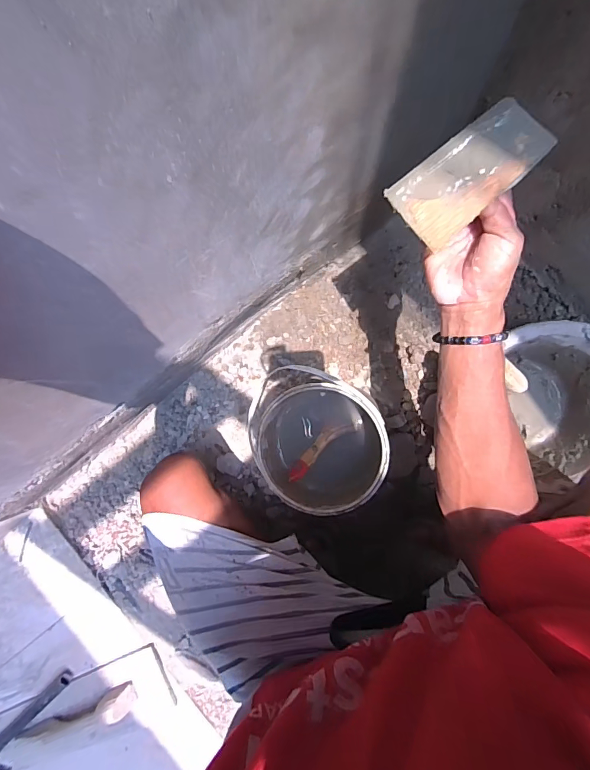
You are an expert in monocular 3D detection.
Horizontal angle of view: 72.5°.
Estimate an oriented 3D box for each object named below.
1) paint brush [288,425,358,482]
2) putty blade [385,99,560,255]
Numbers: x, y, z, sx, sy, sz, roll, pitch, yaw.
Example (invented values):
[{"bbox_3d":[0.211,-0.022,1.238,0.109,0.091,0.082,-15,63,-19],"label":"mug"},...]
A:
[{"bbox_3d":[0.039,0.103,0.646,0.133,0.016,0.032,-41,88,-10],"label":"paint brush"},{"bbox_3d":[0.147,-0.183,0.346,0.120,0.004,0.070,-38,77,18],"label":"putty blade"}]

